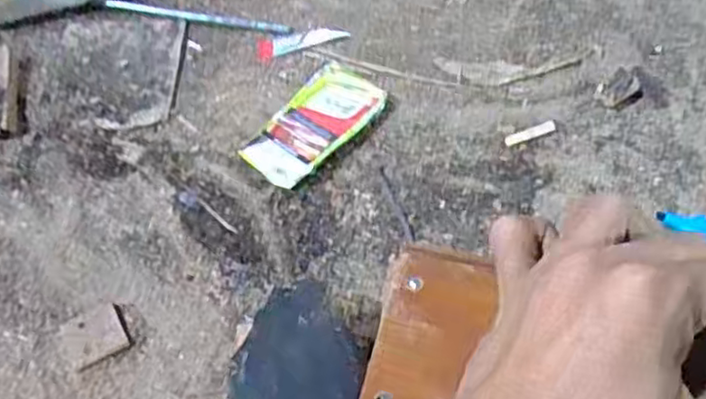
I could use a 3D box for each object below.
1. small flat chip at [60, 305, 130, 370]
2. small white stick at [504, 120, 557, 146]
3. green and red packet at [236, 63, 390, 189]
[{"bbox_3d":[-0.175,0.093,0.471,0.041,0.012,0.036,-28,66,-9],"label":"small flat chip"},{"bbox_3d":[0.131,-0.049,0.514,0.038,0.005,0.009,-19,65,-5],"label":"small white stick"},{"bbox_3d":[-0.029,-0.058,0.525,0.060,0.019,0.109,36,72,18],"label":"green and red packet"}]

